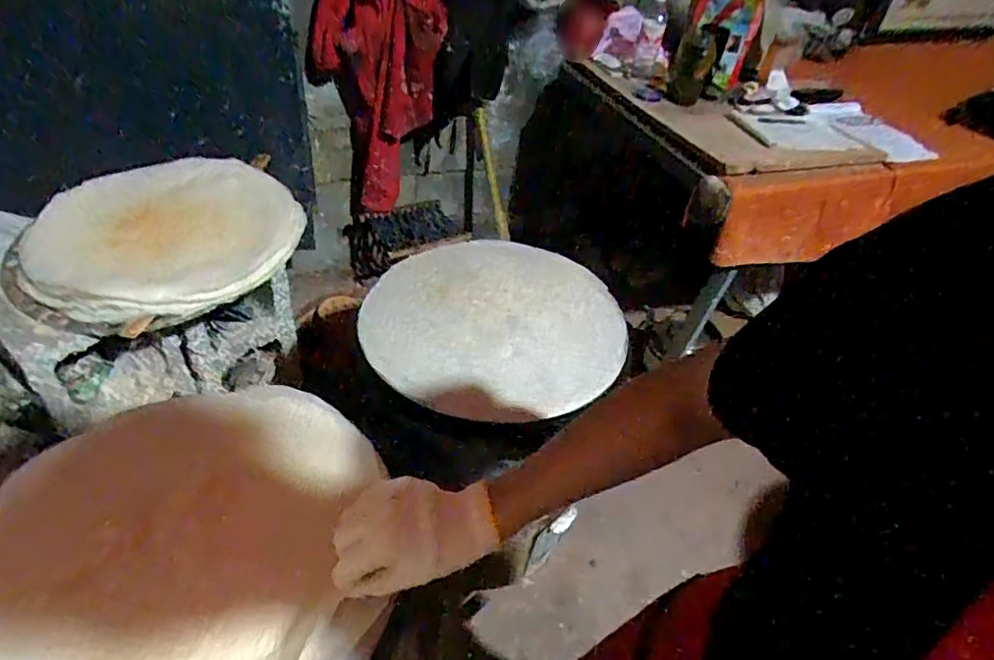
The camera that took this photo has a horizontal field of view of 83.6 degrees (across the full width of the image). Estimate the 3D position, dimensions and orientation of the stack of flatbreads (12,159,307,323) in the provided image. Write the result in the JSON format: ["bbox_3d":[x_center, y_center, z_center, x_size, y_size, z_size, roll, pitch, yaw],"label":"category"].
[{"bbox_3d":[-0.510,-0.153,0.869,0.358,0.052,0.373,22,45,18],"label":"stack of flatbreads"}]

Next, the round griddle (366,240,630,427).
[{"bbox_3d":[0.002,-0.018,0.790,0.348,0.036,0.348,2,43,-2],"label":"round griddle"}]

